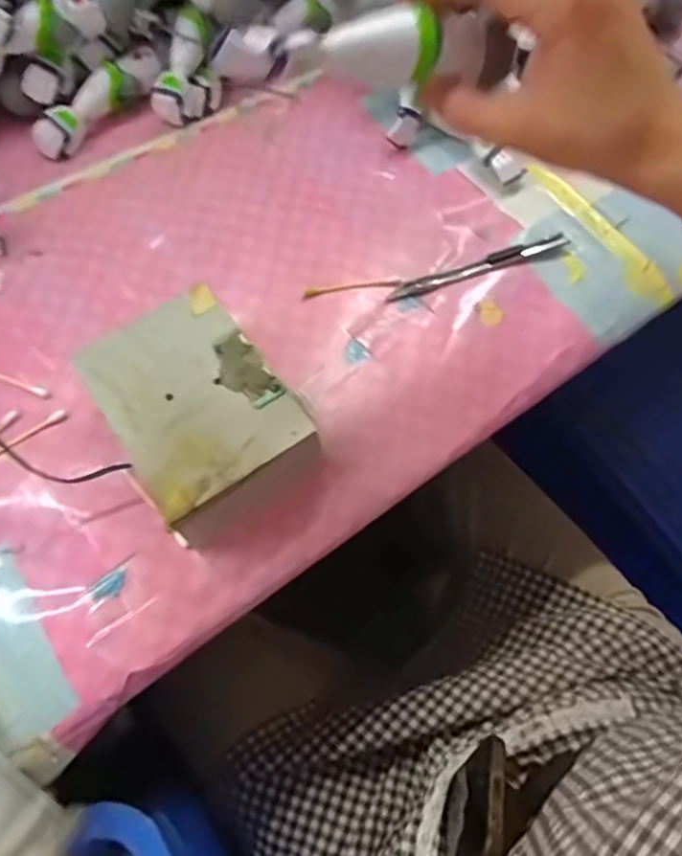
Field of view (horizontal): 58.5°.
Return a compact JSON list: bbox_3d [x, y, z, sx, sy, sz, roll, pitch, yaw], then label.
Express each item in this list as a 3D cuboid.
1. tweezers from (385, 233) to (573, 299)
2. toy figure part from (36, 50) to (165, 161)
[{"bbox_3d":[0.100,-0.117,0.434,0.136,0.007,0.015,-17,67,-7],"label":"tweezers"},{"bbox_3d":[-0.193,-0.262,0.487,0.026,0.032,0.118,38,72,16],"label":"toy figure part"}]

